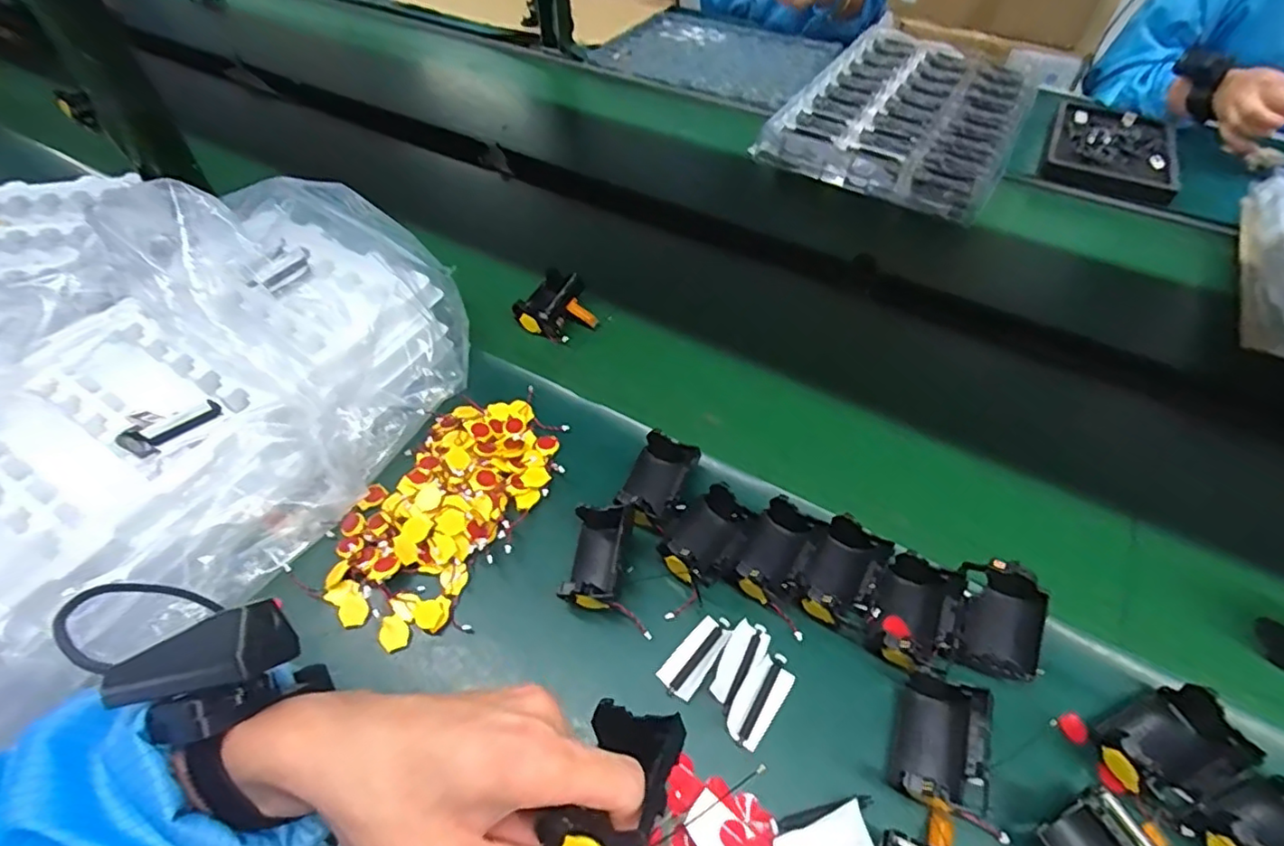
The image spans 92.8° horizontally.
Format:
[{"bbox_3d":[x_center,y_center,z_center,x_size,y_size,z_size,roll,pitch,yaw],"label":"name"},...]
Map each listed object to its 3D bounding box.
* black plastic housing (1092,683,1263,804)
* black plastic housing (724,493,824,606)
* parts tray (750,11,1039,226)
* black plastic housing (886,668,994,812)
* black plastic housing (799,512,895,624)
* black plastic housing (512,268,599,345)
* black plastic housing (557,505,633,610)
[{"bbox_3d":[0.325,0.198,0.374,0.074,0.033,0.051,-20,54,-15],"label":"black plastic housing"},{"bbox_3d":[0.100,0.096,0.455,0.045,0.034,0.071,26,56,20],"label":"black plastic housing"},{"bbox_3d":[0.407,-0.484,0.909,0.310,0.031,0.507,27,59,21],"label":"parts tray"},{"bbox_3d":[0.187,0.199,0.380,0.048,0.035,0.068,17,54,14],"label":"black plastic housing"},{"bbox_3d":[0.146,0.110,0.446,0.046,0.036,0.071,27,57,20],"label":"black plastic housing"},{"bbox_3d":[-0.085,-0.125,0.643,0.074,0.041,0.074,18,54,14],"label":"black plastic housing"},{"bbox_3d":[-0.032,0.098,0.448,0.040,0.035,0.068,5,52,5],"label":"black plastic housing"}]

